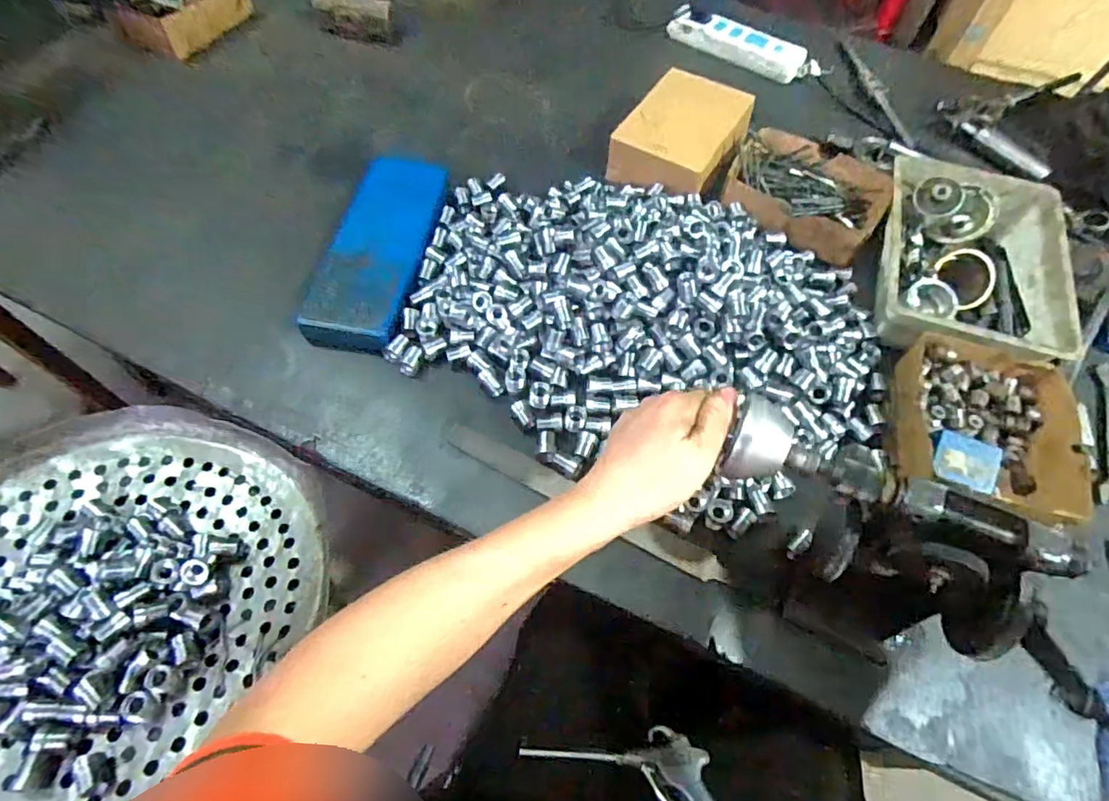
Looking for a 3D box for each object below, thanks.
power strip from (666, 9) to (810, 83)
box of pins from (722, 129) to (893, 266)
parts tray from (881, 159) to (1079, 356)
[{"bbox_3d":[0.270,-0.525,0.843,0.210,0.038,0.056,35,63,16],"label":"power strip"},{"bbox_3d":[0.291,-0.243,0.662,0.177,0.041,0.145,29,62,13],"label":"box of pins"},{"bbox_3d":[0.431,-0.143,0.608,0.170,0.077,0.248,17,60,7],"label":"parts tray"}]

